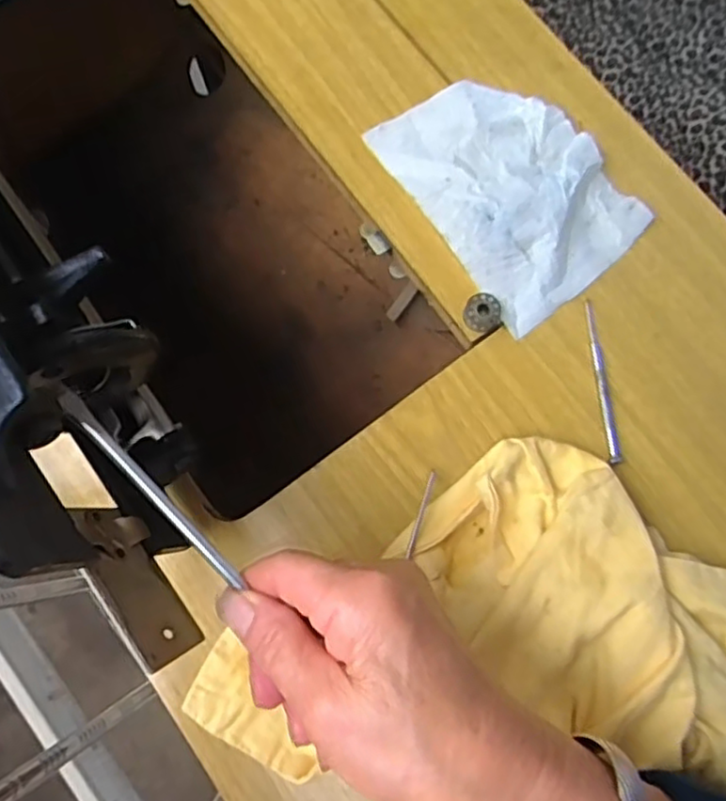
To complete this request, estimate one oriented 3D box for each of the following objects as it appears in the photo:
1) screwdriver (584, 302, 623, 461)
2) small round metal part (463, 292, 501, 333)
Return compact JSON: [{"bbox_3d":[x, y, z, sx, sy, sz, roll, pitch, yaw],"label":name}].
[{"bbox_3d":[0.139,-0.012,0.386,0.008,0.007,0.097,-6,79,0],"label":"screwdriver"},{"bbox_3d":[0.070,-0.052,0.394,0.020,0.010,0.021,0,79,1],"label":"small round metal part"}]

